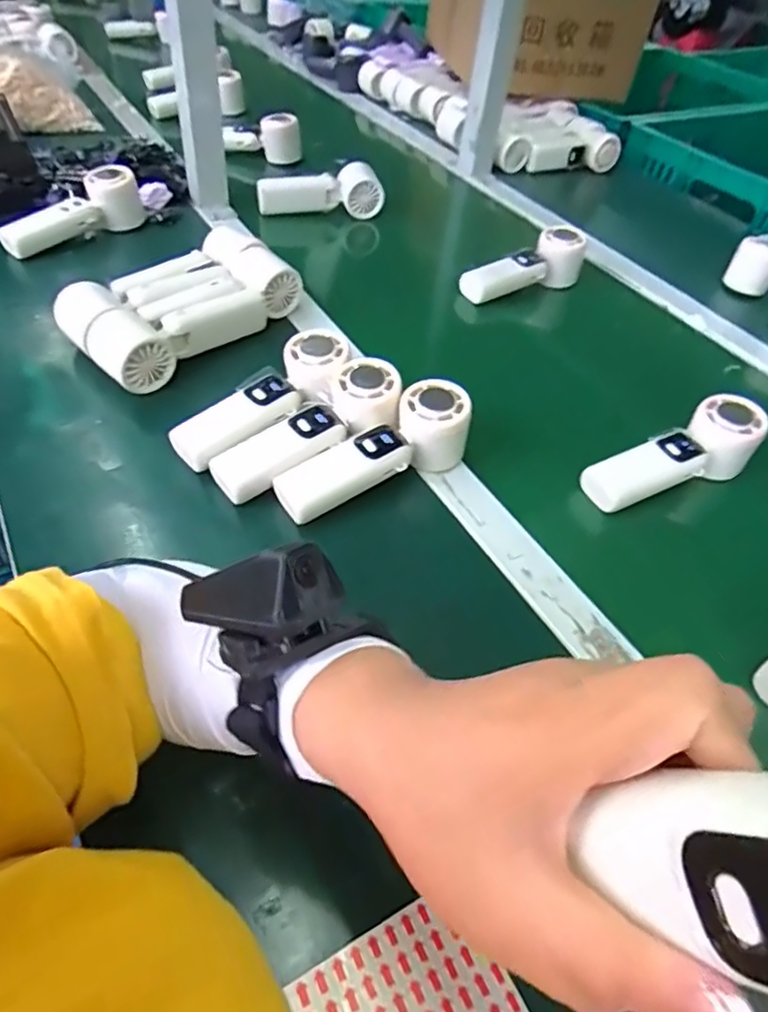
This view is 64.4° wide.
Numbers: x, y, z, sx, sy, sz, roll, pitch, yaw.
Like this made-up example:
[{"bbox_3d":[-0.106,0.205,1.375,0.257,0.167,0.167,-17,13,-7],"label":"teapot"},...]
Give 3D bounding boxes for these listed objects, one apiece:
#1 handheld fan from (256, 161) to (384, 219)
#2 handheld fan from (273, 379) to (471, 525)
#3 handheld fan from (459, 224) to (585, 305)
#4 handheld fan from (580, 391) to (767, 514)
[{"bbox_3d":[-0.086,-0.430,0.830,0.165,0.052,0.050,-3,48,-8],"label":"handheld fan"},{"bbox_3d":[-0.004,-0.038,0.490,0.167,0.056,0.056,-29,55,-9],"label":"handheld fan"},{"bbox_3d":[0.169,-0.285,0.737,0.156,0.073,0.052,-22,53,-24],"label":"handheld fan"},{"bbox_3d":[0.246,-0.041,0.513,0.165,0.061,0.050,-19,52,-21],"label":"handheld fan"}]

